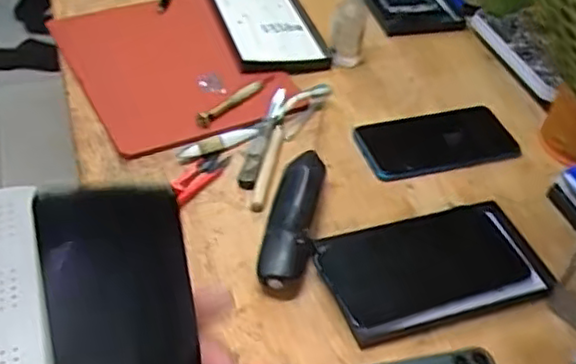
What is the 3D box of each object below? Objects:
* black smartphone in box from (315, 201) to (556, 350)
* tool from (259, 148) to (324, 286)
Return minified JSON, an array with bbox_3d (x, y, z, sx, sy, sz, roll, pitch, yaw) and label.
[{"bbox_3d":[0.123,0.070,0.559,0.182,0.026,0.100,-16,47,-13],"label":"black smartphone in box"},{"bbox_3d":[0.006,0.029,0.569,0.038,0.039,0.142,11,44,7],"label":"tool"}]

